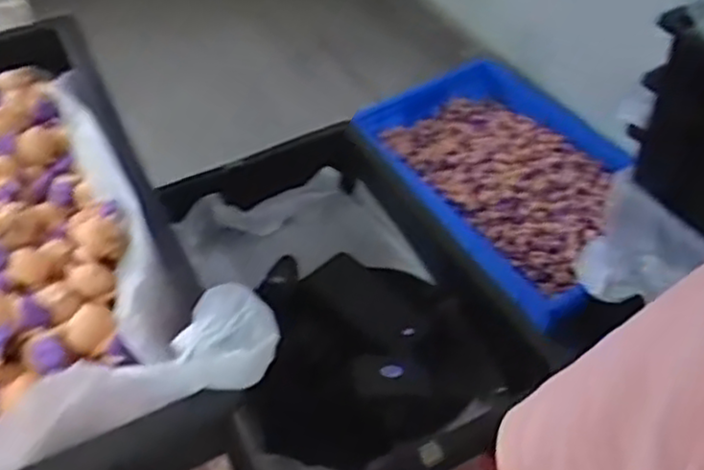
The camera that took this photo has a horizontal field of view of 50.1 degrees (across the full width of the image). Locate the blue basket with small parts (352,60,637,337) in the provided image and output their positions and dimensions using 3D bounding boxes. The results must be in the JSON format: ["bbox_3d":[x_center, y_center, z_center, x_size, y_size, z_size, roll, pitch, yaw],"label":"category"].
[{"bbox_3d":[0.330,-0.124,1.504,0.398,0.113,0.613,-26,51,-20],"label":"blue basket with small parts"}]

